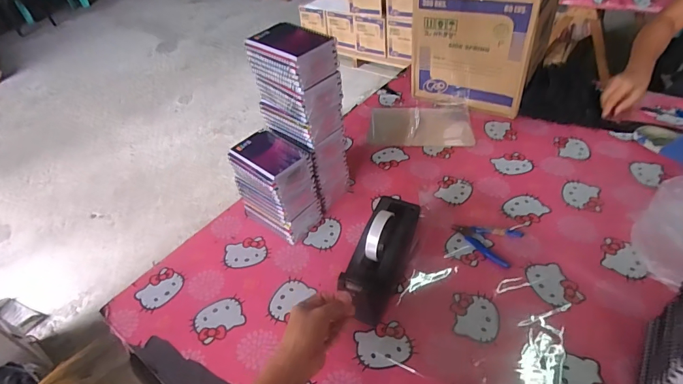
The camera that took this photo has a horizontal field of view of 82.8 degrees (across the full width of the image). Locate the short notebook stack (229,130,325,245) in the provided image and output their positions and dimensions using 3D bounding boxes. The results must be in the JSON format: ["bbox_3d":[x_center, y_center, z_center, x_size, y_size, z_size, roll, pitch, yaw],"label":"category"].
[{"bbox_3d":[-0.122,-0.007,0.747,0.128,0.167,0.114,28,54,31],"label":"short notebook stack"}]

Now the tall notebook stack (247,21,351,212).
[{"bbox_3d":[-0.070,-0.128,0.753,0.131,0.349,0.101,29,54,32],"label":"tall notebook stack"}]

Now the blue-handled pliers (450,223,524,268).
[{"bbox_3d":[0.274,0.081,0.721,0.116,0.007,0.088,32,56,33],"label":"blue-handled pliers"}]

